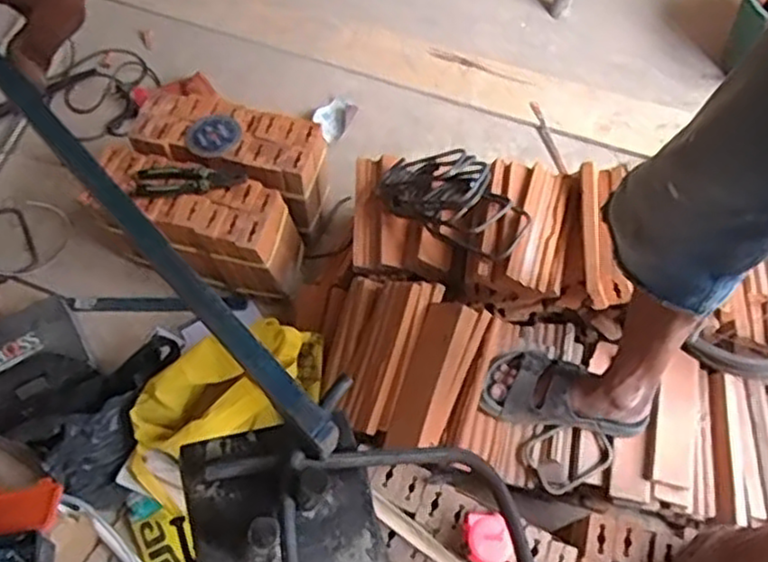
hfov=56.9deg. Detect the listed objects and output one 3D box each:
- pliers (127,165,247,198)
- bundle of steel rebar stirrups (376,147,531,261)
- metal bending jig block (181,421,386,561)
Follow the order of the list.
[{"bbox_3d":[-0.338,-0.180,1.227,0.189,0.020,0.058,-4,63,-4],"label":"pliers"},{"bbox_3d":[0.114,-0.134,1.152,0.268,0.085,0.138,38,68,16],"label":"bundle of steel rebar stirrups"},{"bbox_3d":[-0.042,0.104,0.300,0.077,0.040,0.095,-15,65,-9],"label":"metal bending jig block"}]

